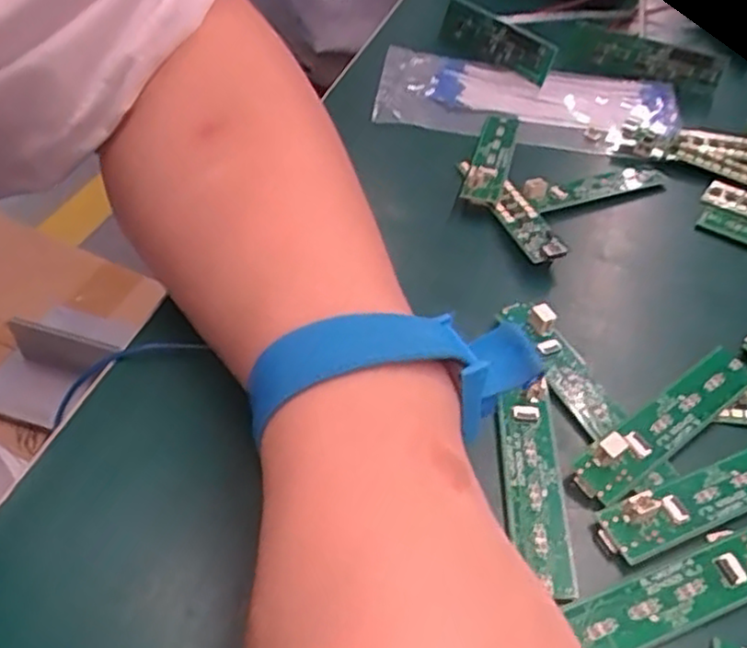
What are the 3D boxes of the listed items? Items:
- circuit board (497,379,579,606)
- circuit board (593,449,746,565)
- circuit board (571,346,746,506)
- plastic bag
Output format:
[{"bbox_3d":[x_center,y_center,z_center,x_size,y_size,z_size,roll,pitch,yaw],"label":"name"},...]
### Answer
[{"bbox_3d":[0.049,0.047,0.218,0.018,0.006,0.065,4,50,0],"label":"circuit board"},{"bbox_3d":[0.104,0.050,0.218,0.082,0.008,0.017,-15,50,-21],"label":"circuit board"},{"bbox_3d":[0.096,0.030,0.232,0.081,0.011,0.016,-27,55,-29],"label":"circuit board"},{"bbox_3d":[0.082,-0.123,0.387,0.158,0.011,0.080,8,46,4],"label":"plastic bag"}]

